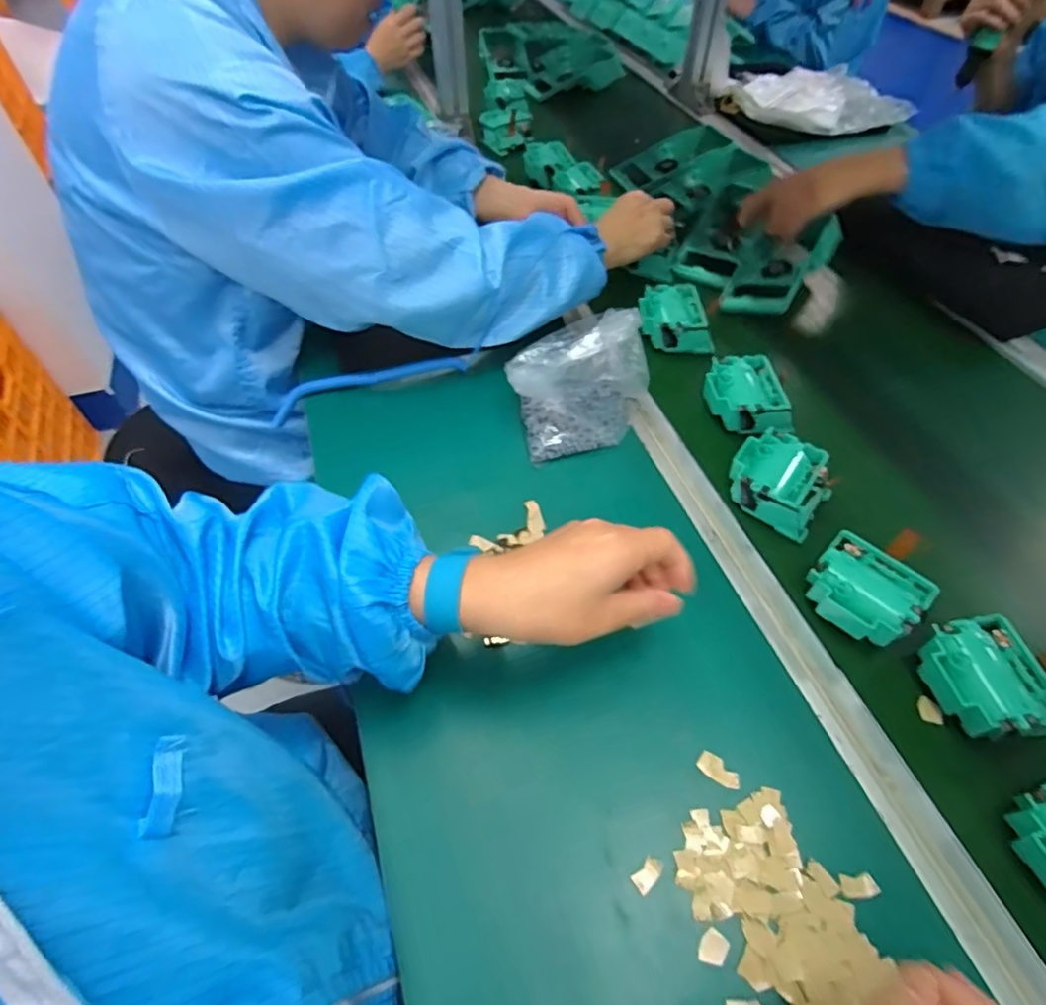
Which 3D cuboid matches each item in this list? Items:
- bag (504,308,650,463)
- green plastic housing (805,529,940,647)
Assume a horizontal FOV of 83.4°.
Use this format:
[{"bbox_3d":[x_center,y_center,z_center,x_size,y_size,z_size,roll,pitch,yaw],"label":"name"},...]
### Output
[{"bbox_3d":[0.050,-0.116,0.531,0.115,0.107,0.089,-15,57,-6],"label":"bag"},{"bbox_3d":[0.255,0.068,0.440,0.066,0.030,0.073,-40,63,-21],"label":"green plastic housing"}]

